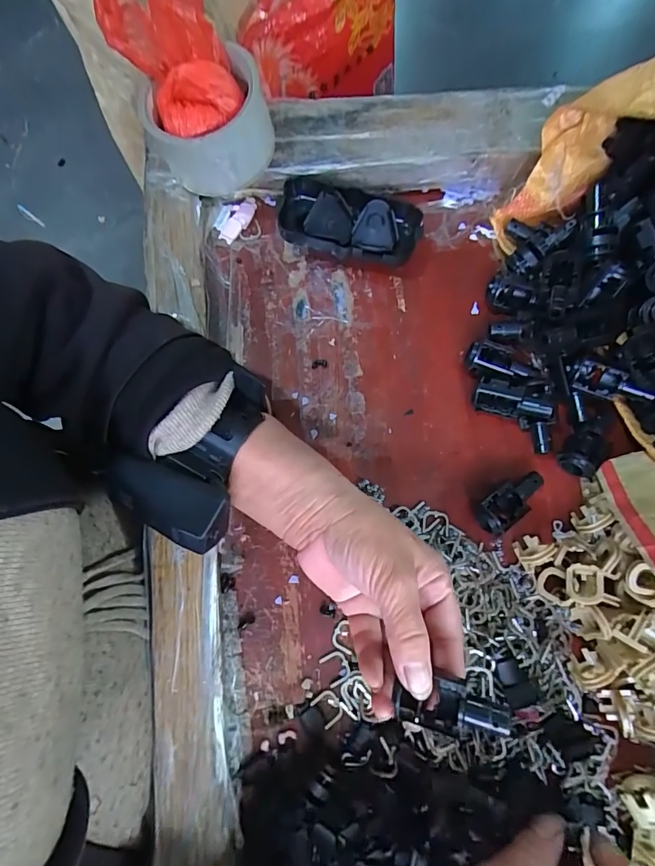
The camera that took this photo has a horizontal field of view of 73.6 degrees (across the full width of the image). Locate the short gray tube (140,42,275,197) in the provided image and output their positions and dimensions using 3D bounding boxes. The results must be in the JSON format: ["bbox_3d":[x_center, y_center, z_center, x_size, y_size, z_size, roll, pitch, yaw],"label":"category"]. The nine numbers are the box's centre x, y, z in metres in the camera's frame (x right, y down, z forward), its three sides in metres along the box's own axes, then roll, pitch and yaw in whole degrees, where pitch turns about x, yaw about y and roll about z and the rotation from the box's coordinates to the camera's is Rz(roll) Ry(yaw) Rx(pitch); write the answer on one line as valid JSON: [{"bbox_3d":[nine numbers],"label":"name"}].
[{"bbox_3d":[-0.085,-0.230,0.328,0.083,0.055,0.085,0,76,-1],"label":"short gray tube"}]

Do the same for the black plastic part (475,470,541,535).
[{"bbox_3d":[0.128,0.049,0.306,0.055,0.018,0.025,-35,79,-9],"label":"black plastic part"}]

